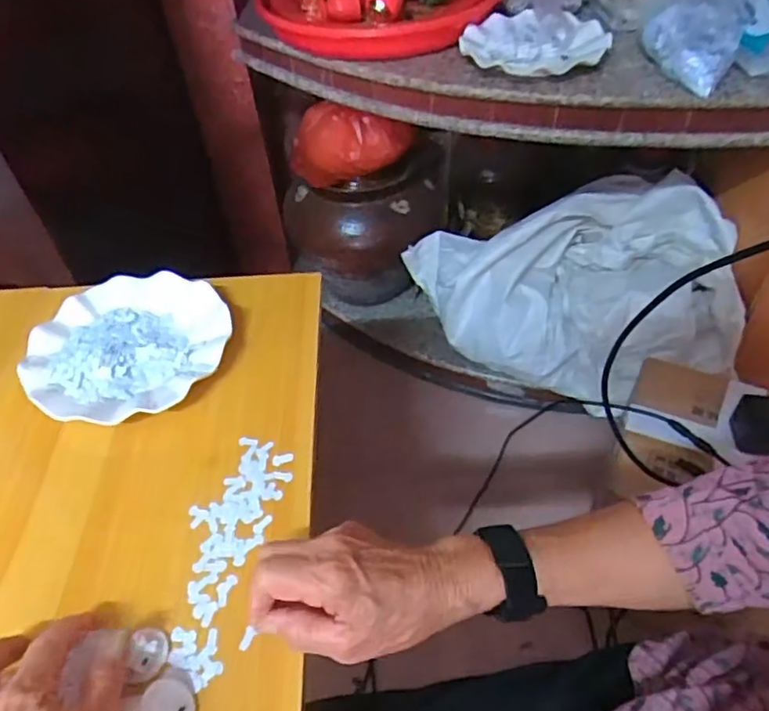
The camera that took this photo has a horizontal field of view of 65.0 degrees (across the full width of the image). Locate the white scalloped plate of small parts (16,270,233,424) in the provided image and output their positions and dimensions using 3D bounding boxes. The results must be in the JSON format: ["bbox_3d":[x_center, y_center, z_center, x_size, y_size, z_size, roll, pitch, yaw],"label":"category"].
[{"bbox_3d":[-0.239,-0.008,0.568,0.178,0.025,0.173,-2,48,2],"label":"white scalloped plate of small parts"}]

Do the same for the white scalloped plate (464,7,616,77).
[{"bbox_3d":[0.197,-0.412,0.782,0.175,0.031,0.175,-2,48,2],"label":"white scalloped plate"}]

